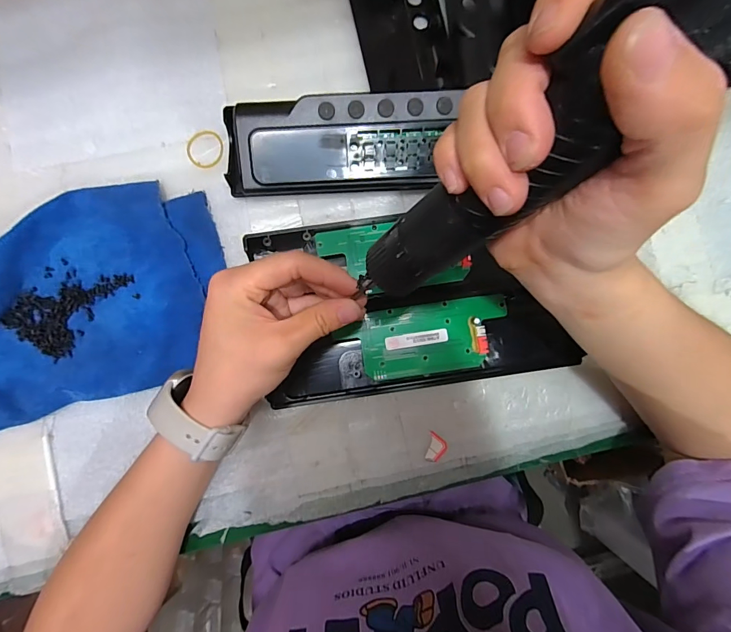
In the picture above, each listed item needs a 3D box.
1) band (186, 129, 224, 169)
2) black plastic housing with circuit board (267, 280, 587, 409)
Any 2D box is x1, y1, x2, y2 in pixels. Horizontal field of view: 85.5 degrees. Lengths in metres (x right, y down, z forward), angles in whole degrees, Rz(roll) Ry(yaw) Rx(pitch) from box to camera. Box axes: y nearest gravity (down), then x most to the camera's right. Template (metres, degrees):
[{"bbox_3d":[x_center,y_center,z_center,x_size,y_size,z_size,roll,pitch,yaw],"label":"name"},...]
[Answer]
[{"bbox_3d":[-0.132,-0.137,0.324,0.030,0.006,0.030,0,86,-2],"label":"band"},{"bbox_3d":[0.045,0.022,0.313,0.231,0.015,0.069,-8,87,-2],"label":"black plastic housing with circuit board"}]

